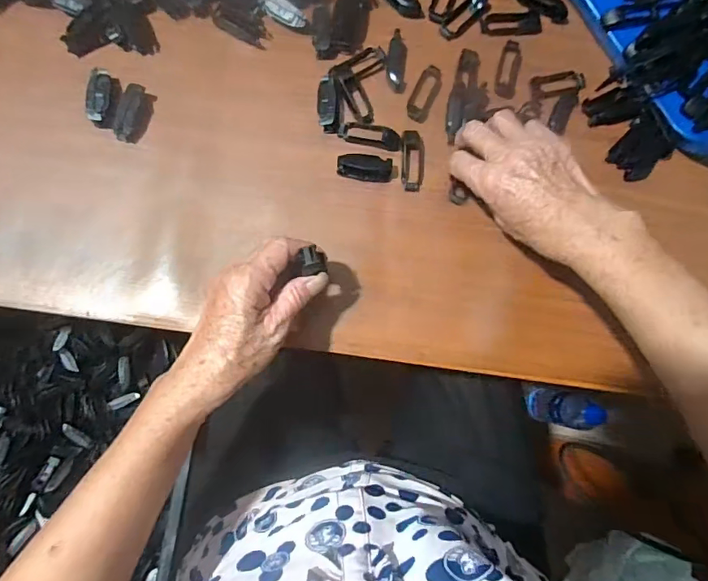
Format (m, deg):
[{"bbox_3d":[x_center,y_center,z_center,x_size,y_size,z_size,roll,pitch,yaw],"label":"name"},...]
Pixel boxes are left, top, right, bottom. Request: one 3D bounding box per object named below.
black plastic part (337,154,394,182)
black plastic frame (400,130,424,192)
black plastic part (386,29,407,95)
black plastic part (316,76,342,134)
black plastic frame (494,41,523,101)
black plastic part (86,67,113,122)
[{"bbox_3d":[0.011,-0.108,0.420,0.049,0.014,0.018,3,82,-4],"label":"black plastic part"},{"bbox_3d":[0.054,-0.117,0.430,0.022,0.007,0.056,-2,82,-5],"label":"black plastic frame"},{"bbox_3d":[0.040,-0.214,0.442,0.019,0.006,0.060,3,82,-4],"label":"black plastic part"},{"bbox_3d":[-0.022,-0.167,0.429,0.021,0.014,0.049,-1,82,-4],"label":"black plastic part"},{"bbox_3d":[0.149,-0.212,0.458,0.021,0.005,0.056,14,81,-2],"label":"black plastic frame"},{"bbox_3d":[-0.221,-0.168,0.417,0.019,0.018,0.046,5,82,-4],"label":"black plastic part"}]

